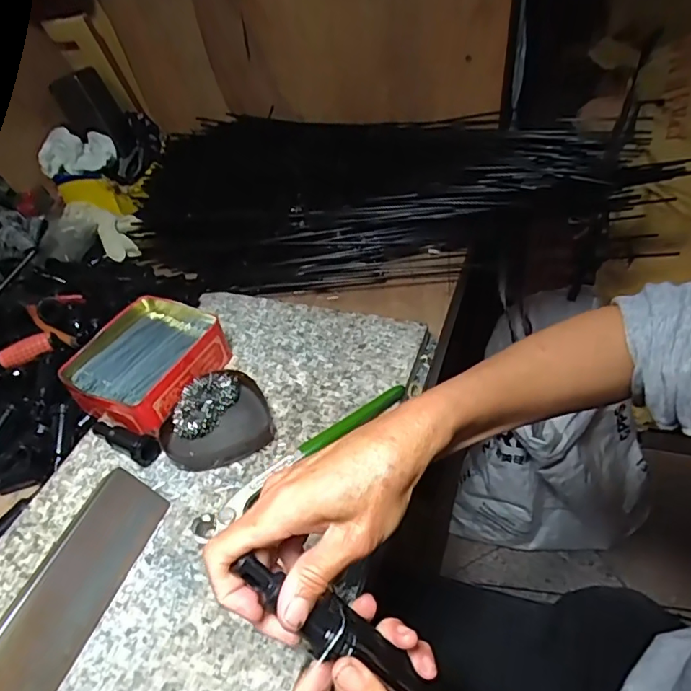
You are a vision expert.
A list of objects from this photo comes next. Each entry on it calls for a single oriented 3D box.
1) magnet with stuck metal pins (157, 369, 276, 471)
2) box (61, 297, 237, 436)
[{"bbox_3d":[-0.114,0.064,0.459,0.092,0.024,0.085,-3,45,3],"label":"magnet with stuck metal pins"},{"bbox_3d":[-0.185,0.016,0.497,0.113,0.040,0.128,16,49,21],"label":"box"}]

